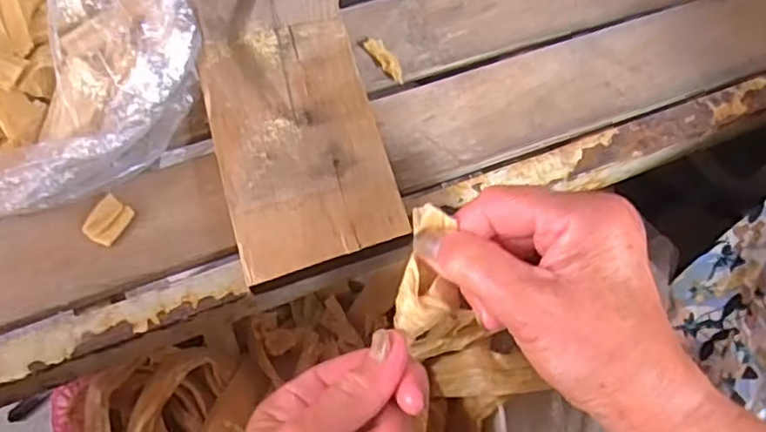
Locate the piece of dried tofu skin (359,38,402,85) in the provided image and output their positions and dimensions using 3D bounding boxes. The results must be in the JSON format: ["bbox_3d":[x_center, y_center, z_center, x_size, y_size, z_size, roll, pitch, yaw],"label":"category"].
[{"bbox_3d":[0.001,-0.094,0.381,0.012,0.004,0.039,-36,73,-15],"label":"piece of dried tofu skin"}]

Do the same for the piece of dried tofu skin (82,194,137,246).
[{"bbox_3d":[-0.144,0.002,0.337,0.018,0.006,0.024,30,70,10],"label":"piece of dried tofu skin"}]

